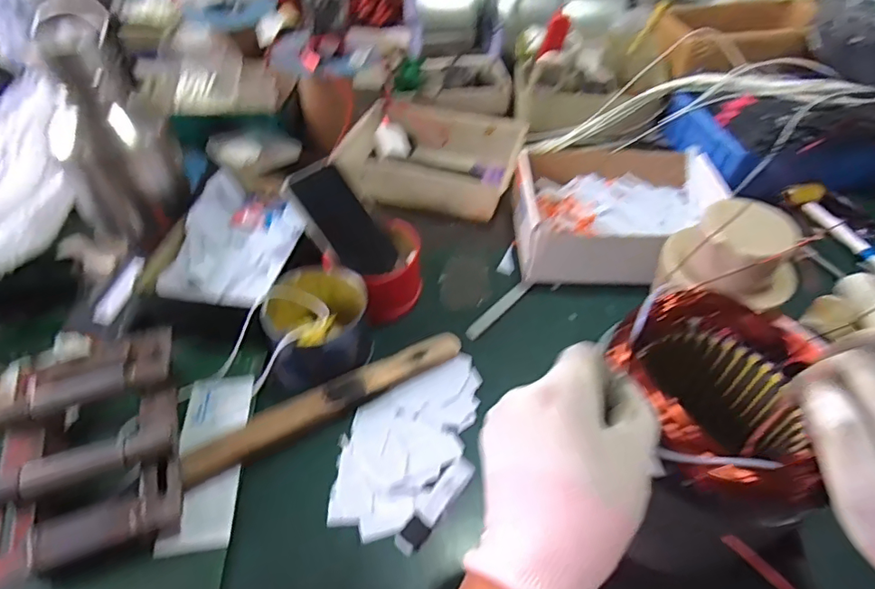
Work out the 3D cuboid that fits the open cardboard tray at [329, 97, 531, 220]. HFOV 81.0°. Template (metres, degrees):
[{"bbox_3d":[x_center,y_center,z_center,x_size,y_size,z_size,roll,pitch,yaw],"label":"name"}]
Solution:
[{"bbox_3d":[-0.003,-0.195,0.739,0.228,0.066,0.173,16,49,13],"label":"open cardboard tray"}]

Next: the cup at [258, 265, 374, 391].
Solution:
[{"bbox_3d":[-0.118,0.022,0.510,0.100,0.056,0.120,-12,49,-11],"label":"cup"}]

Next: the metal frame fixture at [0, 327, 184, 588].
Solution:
[{"bbox_3d":[-0.291,0.118,0.434,0.133,0.046,0.198,-14,49,-13],"label":"metal frame fixture"}]

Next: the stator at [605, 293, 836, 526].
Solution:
[{"bbox_3d":[0.173,0.069,0.337,0.122,0.071,0.139,16,49,13],"label":"stator"}]

